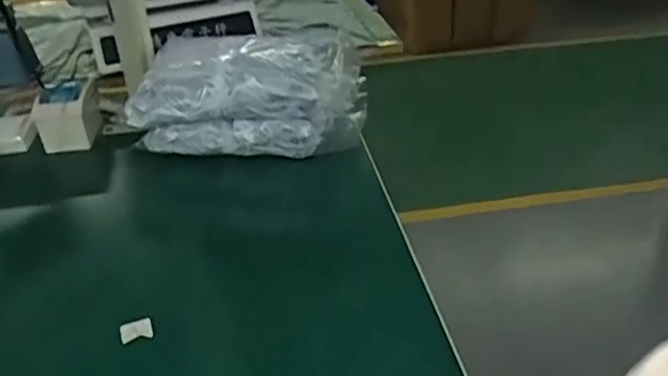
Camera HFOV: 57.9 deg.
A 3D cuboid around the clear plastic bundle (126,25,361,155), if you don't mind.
[{"bbox_3d":[-0.122,-0.150,0.900,0.323,0.120,0.207,1,33,6],"label":"clear plastic bundle"}]

